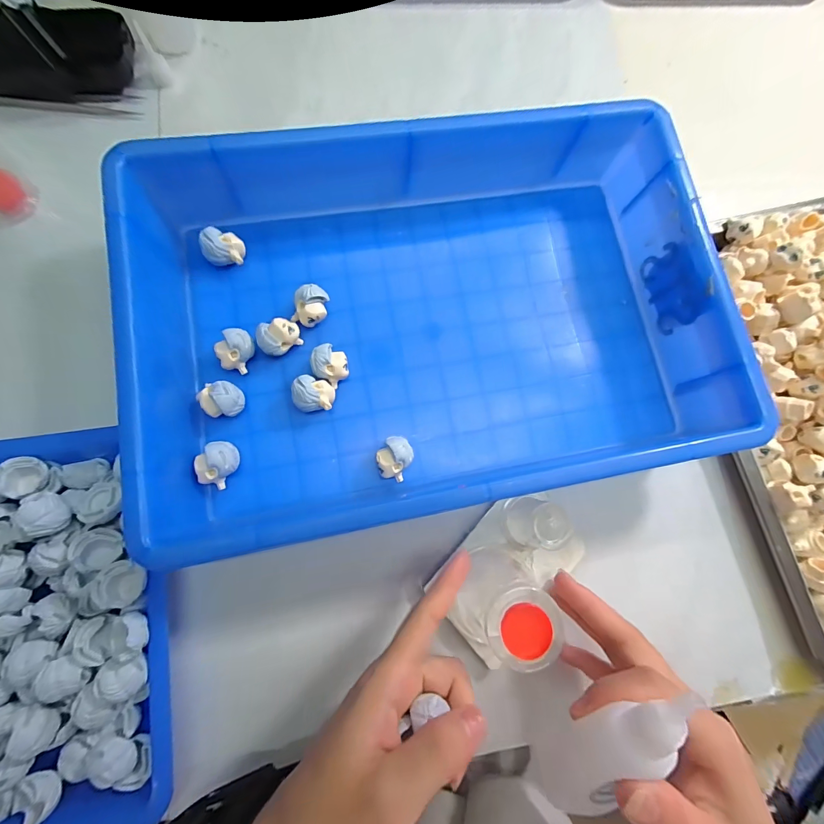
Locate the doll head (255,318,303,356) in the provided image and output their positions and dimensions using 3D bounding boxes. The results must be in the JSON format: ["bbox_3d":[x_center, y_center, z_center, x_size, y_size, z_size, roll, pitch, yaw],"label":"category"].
[{"bbox_3d":[-0.092,-0.052,0.252,0.028,0.021,0.022,-43,86,-9],"label":"doll head"}]

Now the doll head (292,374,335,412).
[{"bbox_3d":[-0.067,-0.011,0.249,0.027,0.020,0.023,9,80,-2],"label":"doll head"}]

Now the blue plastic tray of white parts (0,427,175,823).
[{"bbox_3d":[-0.226,0.124,0.205,0.171,0.036,0.216,-5,81,-5],"label":"blue plastic tray of white parts"}]

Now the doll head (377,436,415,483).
[{"bbox_3d":[-0.012,0.031,0.245,0.022,0.025,0.027,23,80,0],"label":"doll head"}]

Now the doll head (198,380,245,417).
[{"bbox_3d":[-0.124,-0.008,0.240,0.024,0.023,0.022,1,81,-4],"label":"doll head"}]

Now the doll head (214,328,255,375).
[{"bbox_3d":[-0.119,-0.042,0.248,0.021,0.019,0.027,25,80,0],"label":"doll head"}]

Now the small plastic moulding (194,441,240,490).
[{"bbox_3d":[-0.124,0.033,0.233,0.022,0.024,0.027,36,80,2],"label":"small plastic moulding"}]

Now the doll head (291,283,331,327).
[{"bbox_3d":[-0.071,-0.074,0.258,0.021,0.024,0.026,18,80,-1],"label":"doll head"}]

